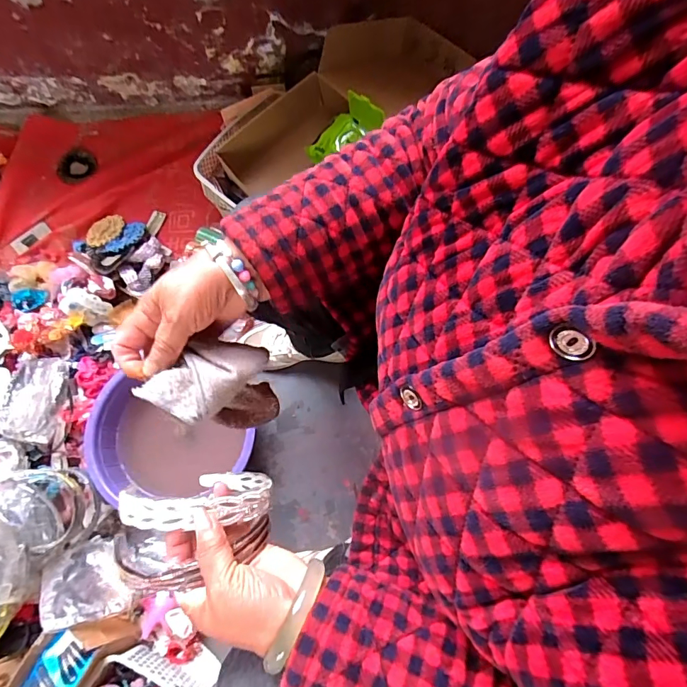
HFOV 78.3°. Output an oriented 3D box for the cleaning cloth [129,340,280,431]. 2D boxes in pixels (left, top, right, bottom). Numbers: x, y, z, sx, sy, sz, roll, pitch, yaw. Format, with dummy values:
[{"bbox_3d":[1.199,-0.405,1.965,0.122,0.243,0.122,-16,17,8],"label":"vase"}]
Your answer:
[{"bbox_3d":[-0.105,0.037,0.367,0.086,0.084,0.074,14,73,4],"label":"cleaning cloth"}]

